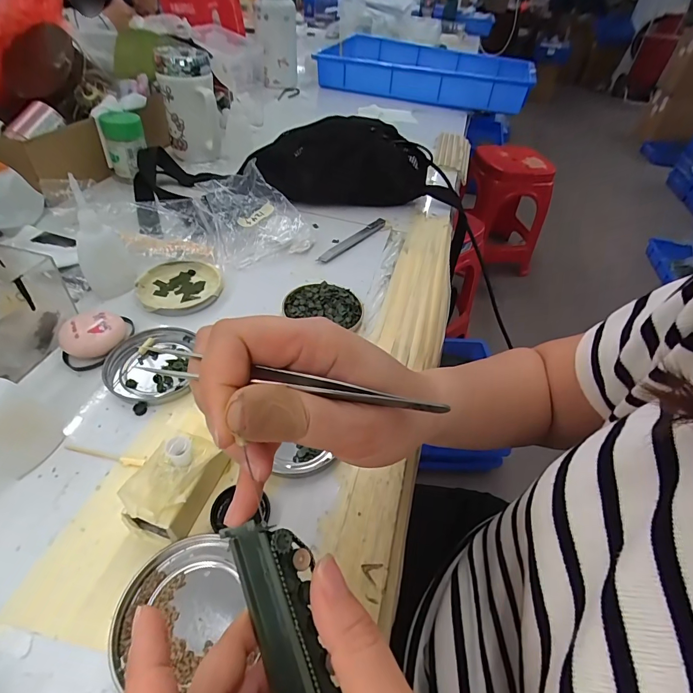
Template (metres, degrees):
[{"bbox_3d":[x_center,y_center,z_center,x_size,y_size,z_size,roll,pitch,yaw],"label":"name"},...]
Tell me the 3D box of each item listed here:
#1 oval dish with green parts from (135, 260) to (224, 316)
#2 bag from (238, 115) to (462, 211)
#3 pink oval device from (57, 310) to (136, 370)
[{"bbox_3d":[-0.169,-0.061,0.398,0.080,0.012,0.073,-10,47,-16],"label":"oval dish with green parts"},{"bbox_3d":[0.020,-0.261,0.555,0.280,0.097,0.082,12,45,5],"label":"bag"},{"bbox_3d":[-0.212,-0.008,0.332,0.055,0.023,0.043,-23,52,-26],"label":"pink oval device"}]

